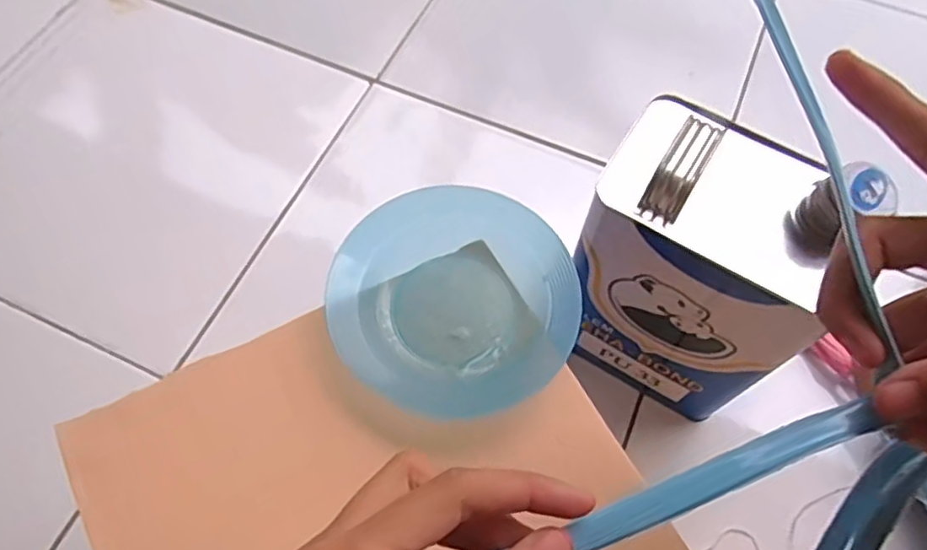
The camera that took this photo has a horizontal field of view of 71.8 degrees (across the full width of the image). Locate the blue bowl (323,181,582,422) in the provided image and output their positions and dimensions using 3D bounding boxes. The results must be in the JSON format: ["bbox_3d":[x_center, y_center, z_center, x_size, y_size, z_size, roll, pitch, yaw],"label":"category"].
[{"bbox_3d":[-0.005,0.012,0.343,0.126,0.028,0.118,0,63,-1],"label":"blue bowl"}]

